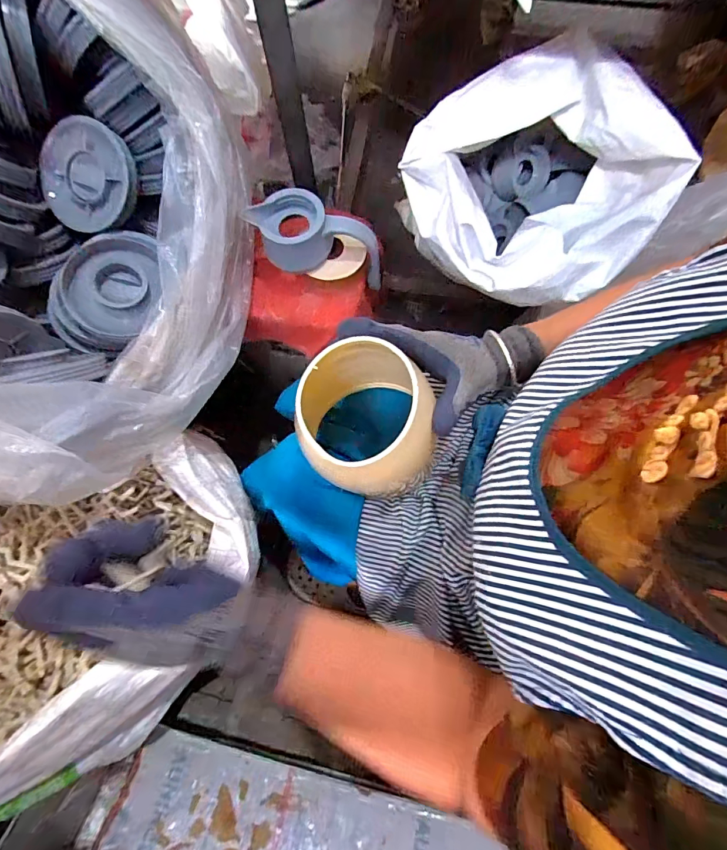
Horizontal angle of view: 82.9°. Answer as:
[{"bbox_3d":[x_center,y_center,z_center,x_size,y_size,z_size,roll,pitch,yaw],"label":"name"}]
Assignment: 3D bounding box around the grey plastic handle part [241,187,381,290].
[{"bbox_3d":[-0.063,-0.247,0.571,0.168,0.110,0.089,-9,74,-1],"label":"grey plastic handle part"}]

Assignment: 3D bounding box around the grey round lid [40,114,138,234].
[{"bbox_3d":[-0.376,-0.338,0.563,0.121,0.023,0.129,1,110,3],"label":"grey round lid"}]

